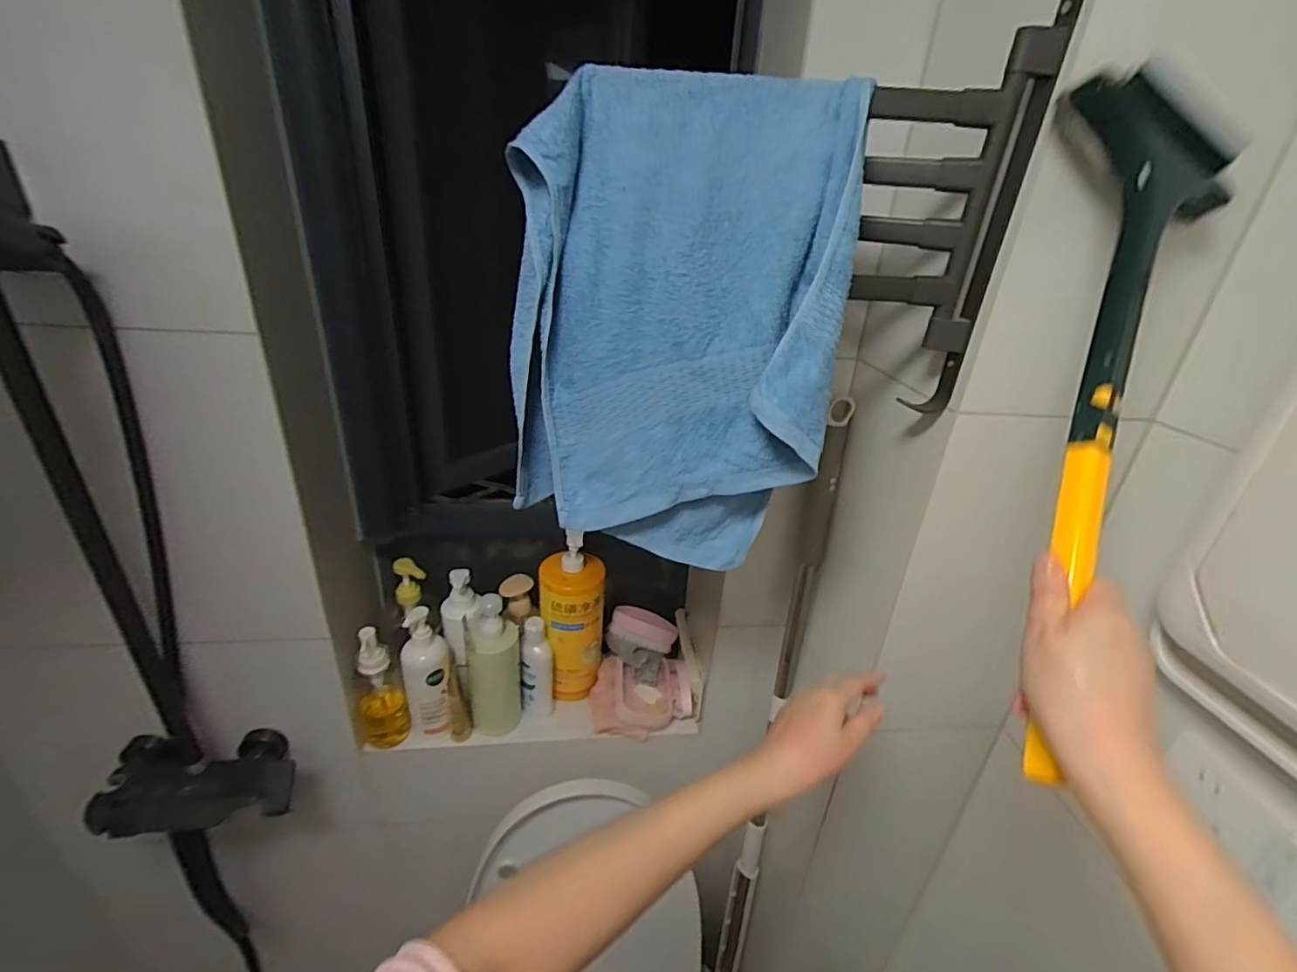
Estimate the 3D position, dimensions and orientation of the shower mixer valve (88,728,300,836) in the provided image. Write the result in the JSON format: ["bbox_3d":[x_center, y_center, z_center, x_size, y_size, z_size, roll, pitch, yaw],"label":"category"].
[{"bbox_3d":[-0.604,0.400,0.765,0.229,0.059,0.123,-2,27,-13],"label":"shower mixer valve"}]

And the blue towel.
[{"bbox_3d":[0.021,-0.120,0.452,0.247,0.352,0.103,7,26,6],"label":"blue towel"}]

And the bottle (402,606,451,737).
[{"bbox_3d":[-0.334,0.283,0.848,0.065,0.207,0.052,-8,29,-24],"label":"bottle"}]

